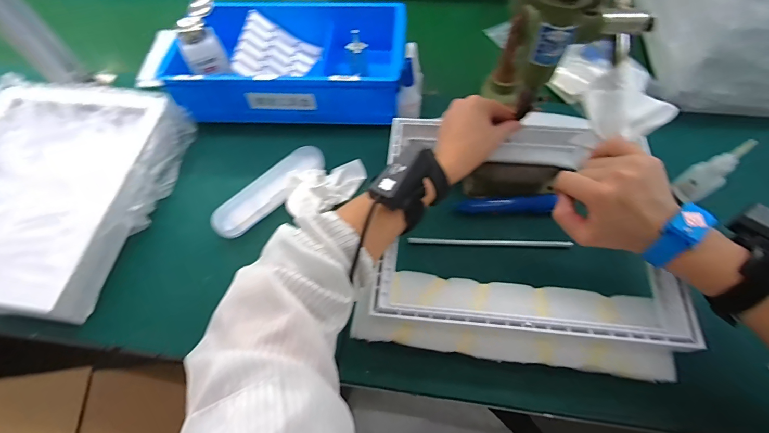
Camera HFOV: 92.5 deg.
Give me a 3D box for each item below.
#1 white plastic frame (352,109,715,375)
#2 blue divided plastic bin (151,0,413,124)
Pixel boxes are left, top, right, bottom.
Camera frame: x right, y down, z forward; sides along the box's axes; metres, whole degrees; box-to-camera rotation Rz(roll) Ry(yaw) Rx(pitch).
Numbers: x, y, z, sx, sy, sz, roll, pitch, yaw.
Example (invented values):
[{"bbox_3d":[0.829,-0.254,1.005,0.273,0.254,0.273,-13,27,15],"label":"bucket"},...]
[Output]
[{"bbox_3d":[0.150,0.006,0.449,0.331,0.056,0.323,4,63,5],"label":"white plastic frame"},{"bbox_3d":[-0.141,-0.252,0.589,0.342,0.084,0.207,3,63,4],"label":"blue divided plastic bin"}]

